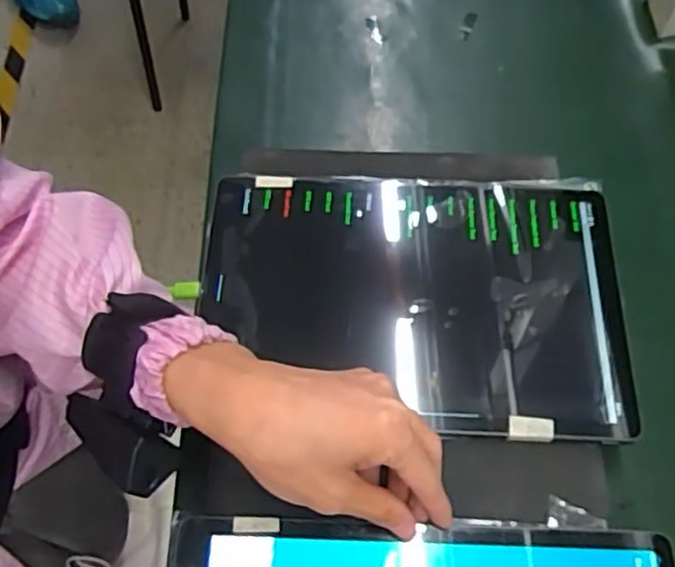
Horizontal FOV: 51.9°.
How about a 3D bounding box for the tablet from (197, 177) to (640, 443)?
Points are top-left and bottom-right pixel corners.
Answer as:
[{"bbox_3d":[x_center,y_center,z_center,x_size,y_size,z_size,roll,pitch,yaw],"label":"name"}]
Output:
[{"bbox_3d":[0.045,0.005,0.423,0.253,0.011,0.165,4,63,2],"label":"tablet"}]

